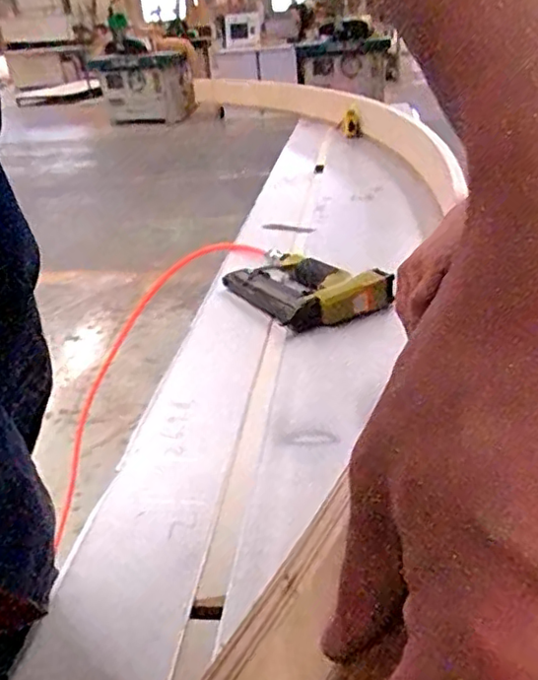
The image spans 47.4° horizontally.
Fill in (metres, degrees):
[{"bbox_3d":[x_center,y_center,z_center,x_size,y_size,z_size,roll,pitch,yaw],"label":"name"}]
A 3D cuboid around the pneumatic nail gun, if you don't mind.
[{"bbox_3d":[0.035,-0.061,0.763,0.129,0.045,0.204,-24,33,-32],"label":"pneumatic nail gun"}]

